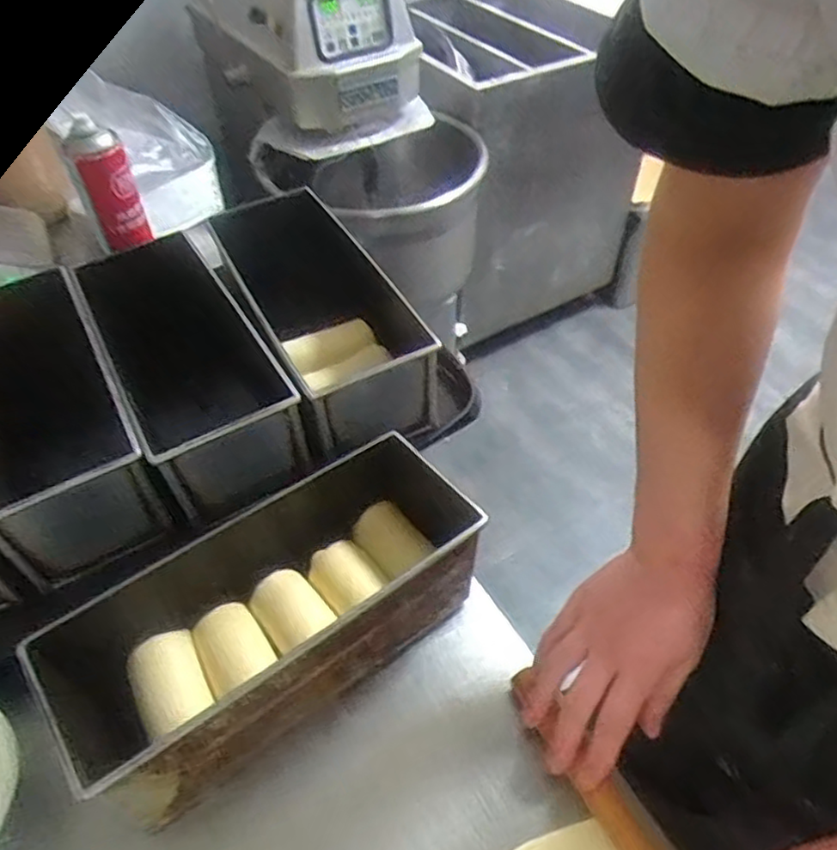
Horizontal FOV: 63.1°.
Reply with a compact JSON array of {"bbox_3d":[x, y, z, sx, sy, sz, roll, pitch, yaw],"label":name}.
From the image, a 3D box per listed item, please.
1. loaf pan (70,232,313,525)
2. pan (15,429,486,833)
[{"bbox_3d":[-0.214,-0.045,0.656,0.138,0.109,0.259,-23,51,-21],"label":"loaf pan"},{"bbox_3d":[-0.113,0.150,0.554,0.331,0.112,0.151,-32,55,-27],"label":"pan"}]

